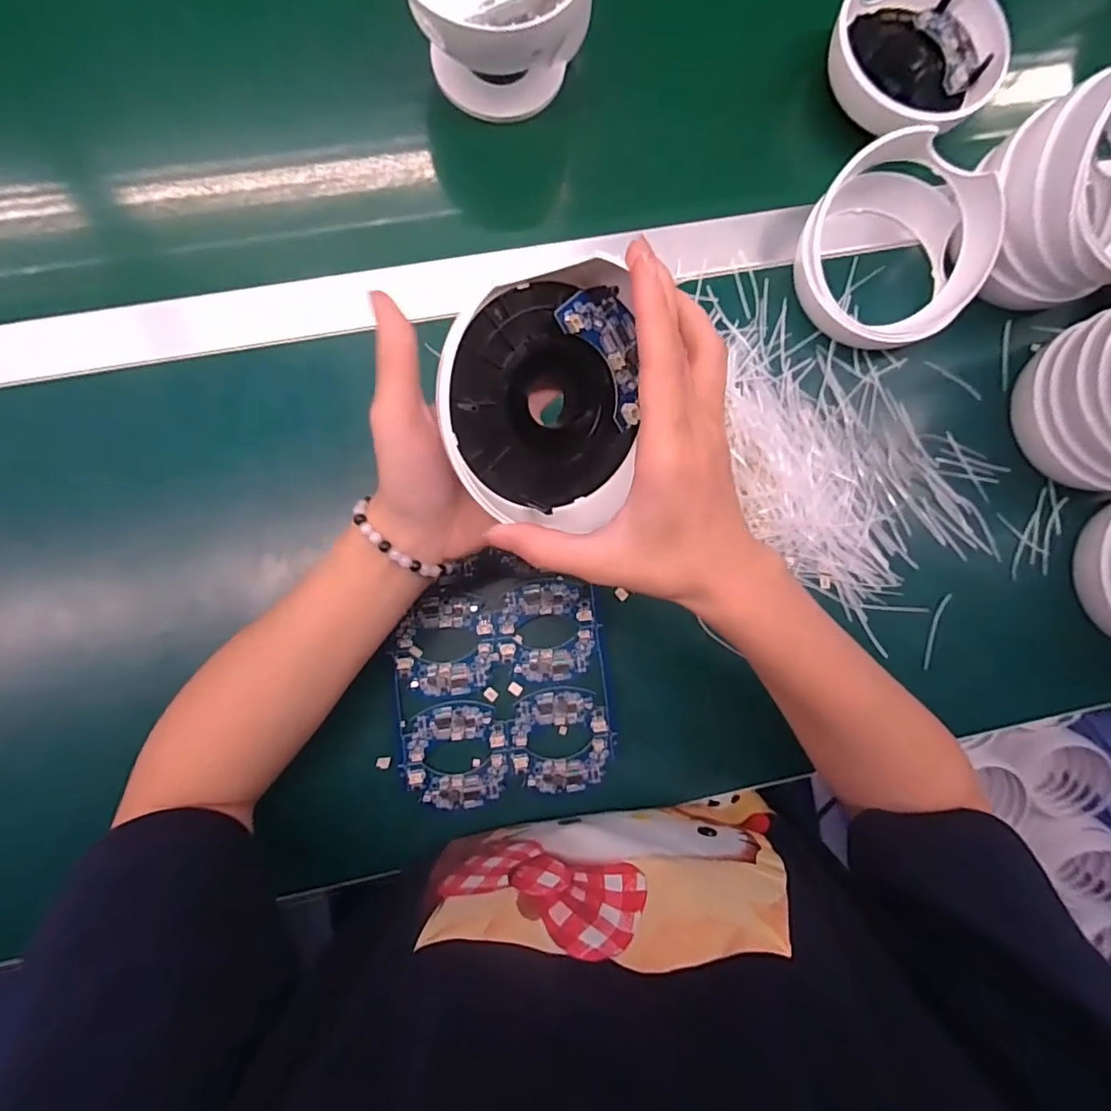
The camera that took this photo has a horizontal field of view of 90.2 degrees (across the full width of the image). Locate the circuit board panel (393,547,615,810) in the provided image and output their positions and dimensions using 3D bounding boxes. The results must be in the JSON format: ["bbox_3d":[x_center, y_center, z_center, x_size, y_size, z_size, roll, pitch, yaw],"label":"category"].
[{"bbox_3d":[-0.034,0.077,0.353,0.130,0.007,0.149,-6,86,-5],"label":"circuit board panel"}]

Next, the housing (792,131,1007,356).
[{"bbox_3d":[0.226,-0.203,0.364,0.117,0.057,0.125,0,86,-3],"label":"housing"}]

